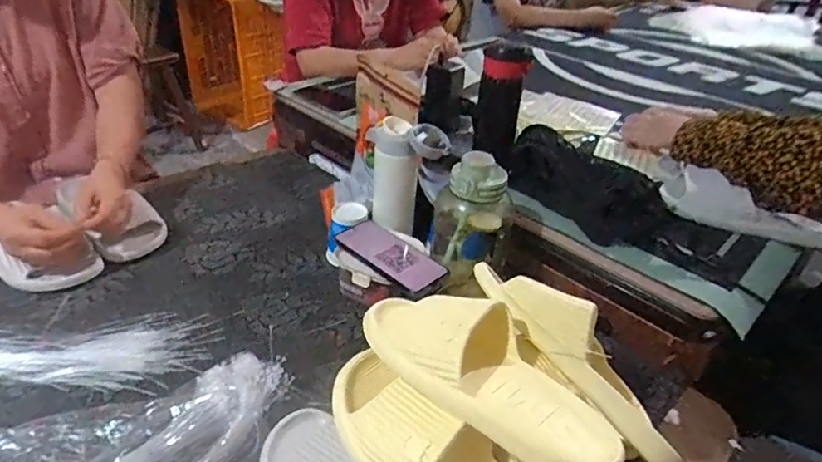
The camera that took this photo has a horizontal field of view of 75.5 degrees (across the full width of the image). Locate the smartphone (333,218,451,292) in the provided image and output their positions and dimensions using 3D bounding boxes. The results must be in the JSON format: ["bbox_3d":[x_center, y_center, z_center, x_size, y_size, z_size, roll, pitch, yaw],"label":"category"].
[{"bbox_3d":[-0.027,0.030,0.733,0.144,0.014,0.082,32,41,26],"label":"smartphone"}]

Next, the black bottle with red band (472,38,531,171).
[{"bbox_3d":[0.136,-0.201,0.825,0.067,0.182,0.063,6,34,3],"label":"black bottle with red band"}]

